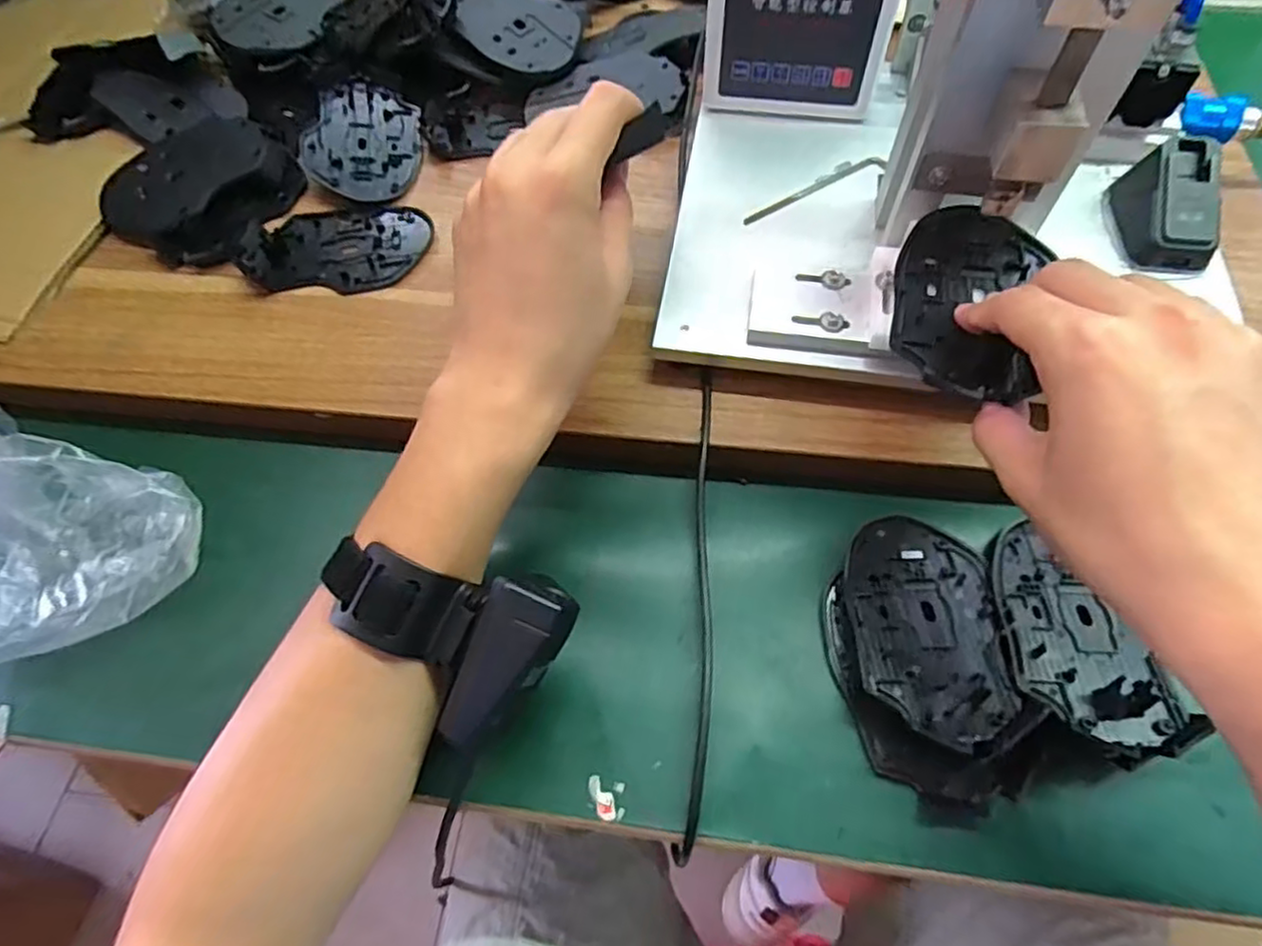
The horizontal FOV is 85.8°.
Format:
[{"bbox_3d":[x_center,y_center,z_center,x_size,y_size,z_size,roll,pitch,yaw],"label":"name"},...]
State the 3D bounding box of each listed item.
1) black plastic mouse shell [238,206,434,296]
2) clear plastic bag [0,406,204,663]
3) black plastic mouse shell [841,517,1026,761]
[{"bbox_3d":[-0.187,-0.144,0.433,0.113,0.015,0.070,-4,61,0],"label":"black plastic mouse shell"},{"bbox_3d":[-0.291,0.036,0.326,0.117,0.076,0.119,14,64,11],"label":"clear plastic bag"},{"bbox_3d":[0.137,0.071,0.319,0.068,0.008,0.109,5,52,4],"label":"black plastic mouse shell"}]

